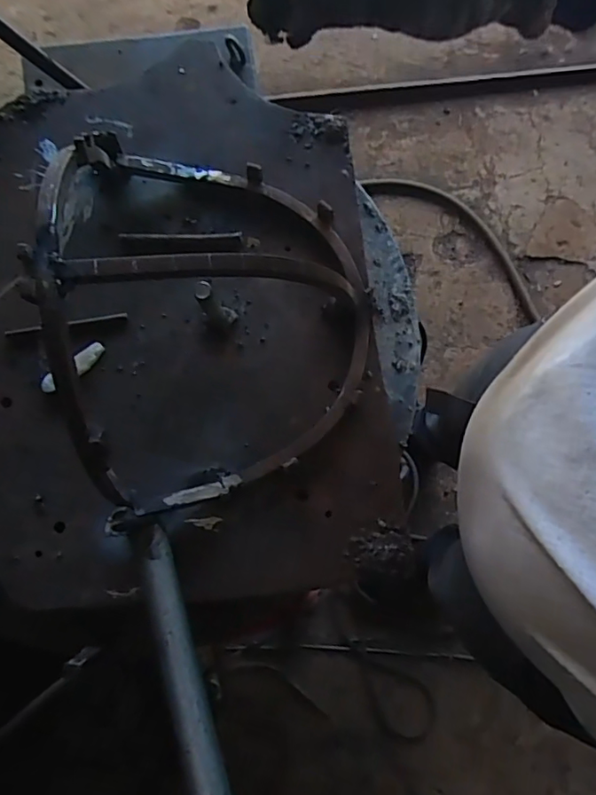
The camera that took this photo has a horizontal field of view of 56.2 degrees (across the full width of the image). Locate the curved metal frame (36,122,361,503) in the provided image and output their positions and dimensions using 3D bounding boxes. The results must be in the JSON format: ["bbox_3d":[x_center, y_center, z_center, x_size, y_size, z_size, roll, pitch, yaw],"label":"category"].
[{"bbox_3d":[-0.042,-0.067,0.343,0.187,0.115,0.256,-7,79,-3],"label":"curved metal frame"}]

